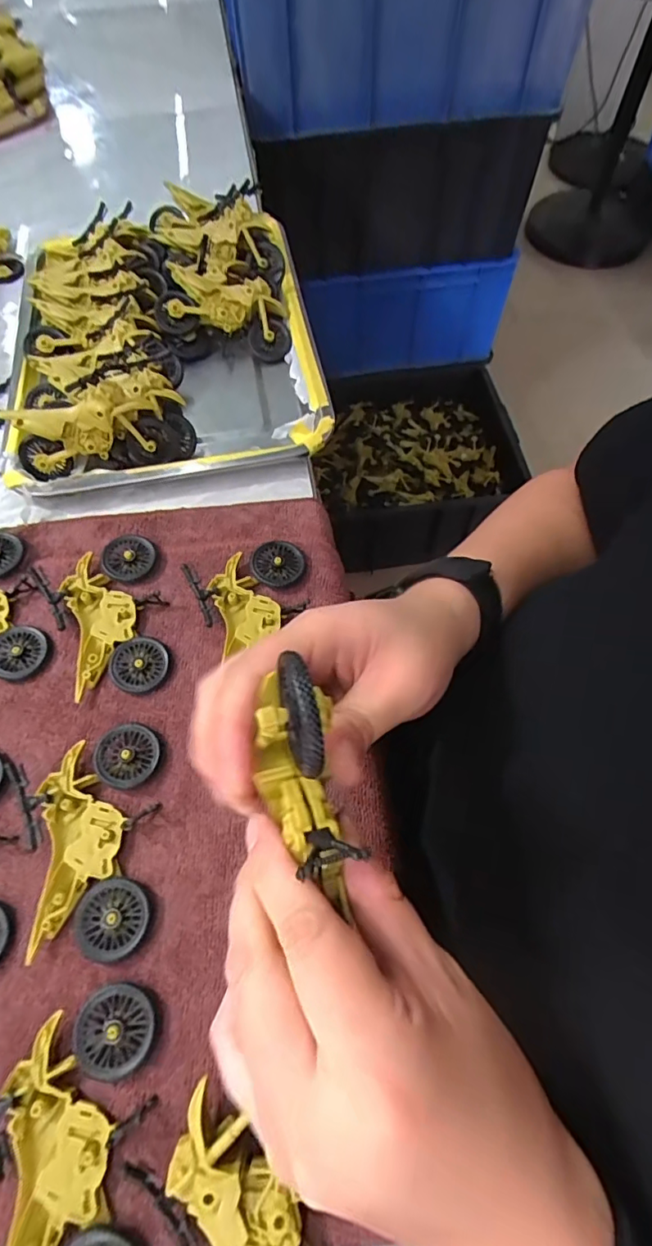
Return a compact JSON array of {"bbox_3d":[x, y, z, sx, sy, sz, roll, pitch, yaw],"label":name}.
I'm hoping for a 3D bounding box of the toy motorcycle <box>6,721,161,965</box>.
[{"bbox_3d":[-0.125,0.119,0.292,0.075,0.014,0.113,-17,64,-8],"label":"toy motorcycle"}]

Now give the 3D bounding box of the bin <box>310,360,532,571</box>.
[{"bbox_3d":[0.211,-0.381,1.291,0.460,0.221,0.426,-5,63,-1],"label":"bin"}]

